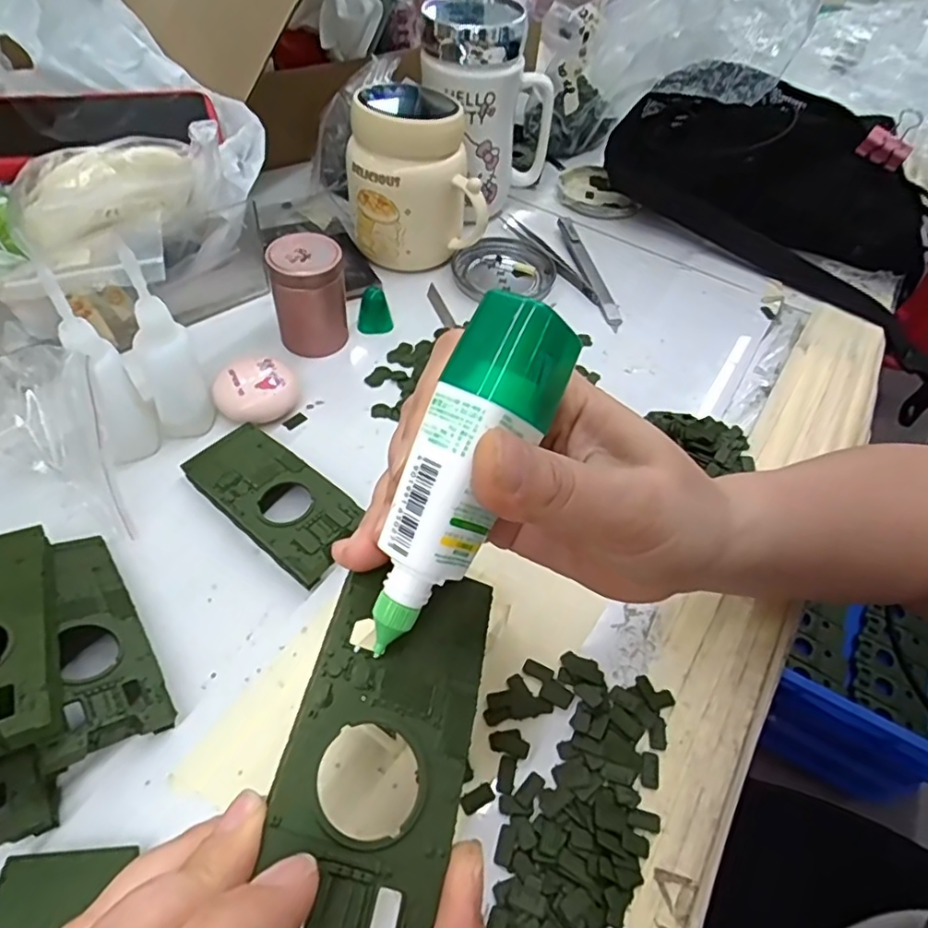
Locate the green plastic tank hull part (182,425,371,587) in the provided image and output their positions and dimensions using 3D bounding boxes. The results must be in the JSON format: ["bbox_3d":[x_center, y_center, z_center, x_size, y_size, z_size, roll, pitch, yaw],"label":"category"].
[{"bbox_3d":[-0.099,0.018,0.318,0.103,0.020,0.046,36,58,21],"label":"green plastic tank hull part"}]

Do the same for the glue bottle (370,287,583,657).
[{"bbox_3d":[-0.002,0.004,0.158,0.027,0.019,0.096,26,92,15],"label":"glue bottle"}]

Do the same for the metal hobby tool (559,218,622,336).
[{"bbox_3d":[0.099,-0.157,0.480,0.013,0.005,0.138,-7,53,-10],"label":"metal hobby tool"}]

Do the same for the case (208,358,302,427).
[{"bbox_3d":[-0.124,-0.042,0.360,0.049,0.025,0.037,-15,55,-16],"label":"case"}]

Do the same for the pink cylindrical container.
[{"bbox_3d":[-0.099,-0.107,0.386,0.044,0.067,0.035,-6,53,-9],"label":"pink cylindrical container"}]

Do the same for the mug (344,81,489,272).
[{"bbox_3d":[-0.037,-0.215,0.445,0.096,0.114,0.093,-3,53,-7],"label":"mug"}]

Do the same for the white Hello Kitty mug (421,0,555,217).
[{"bbox_3d":[0.011,-0.273,0.475,0.080,0.144,0.090,38,58,22],"label":"white Hello Kitty mug"}]

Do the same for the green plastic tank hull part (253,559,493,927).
[{"bbox_3d":[-0.020,0.070,0.158,0.047,0.004,0.099,23,49,-9],"label":"green plastic tank hull part"}]

